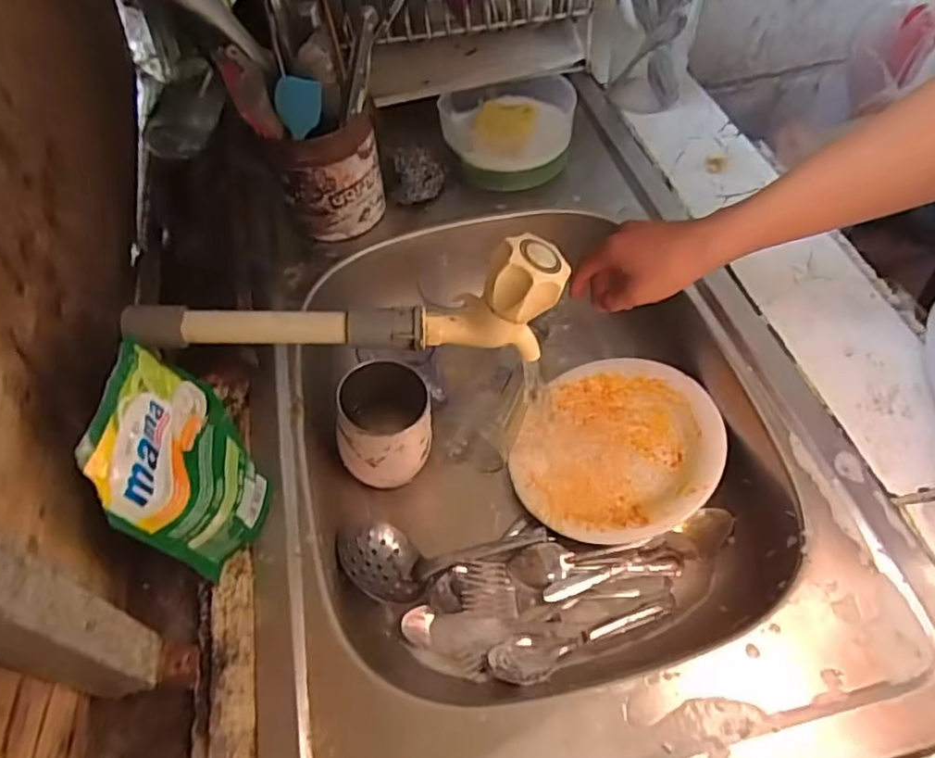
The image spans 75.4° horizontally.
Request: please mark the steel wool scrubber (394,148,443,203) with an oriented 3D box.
[{"bbox_3d":[-0.055,-0.226,0.678,0.054,0.041,0.060,0,53,5],"label":"steel wool scrubber"}]

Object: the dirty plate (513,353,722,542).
[{"bbox_3d":[0.138,0.063,0.571,0.185,0.022,0.186,0,53,25],"label":"dirty plate"}]

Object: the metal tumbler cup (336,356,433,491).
[{"bbox_3d":[-0.071,0.045,0.555,0.077,0.096,0.078,-2,53,3],"label":"metal tumbler cup"}]

